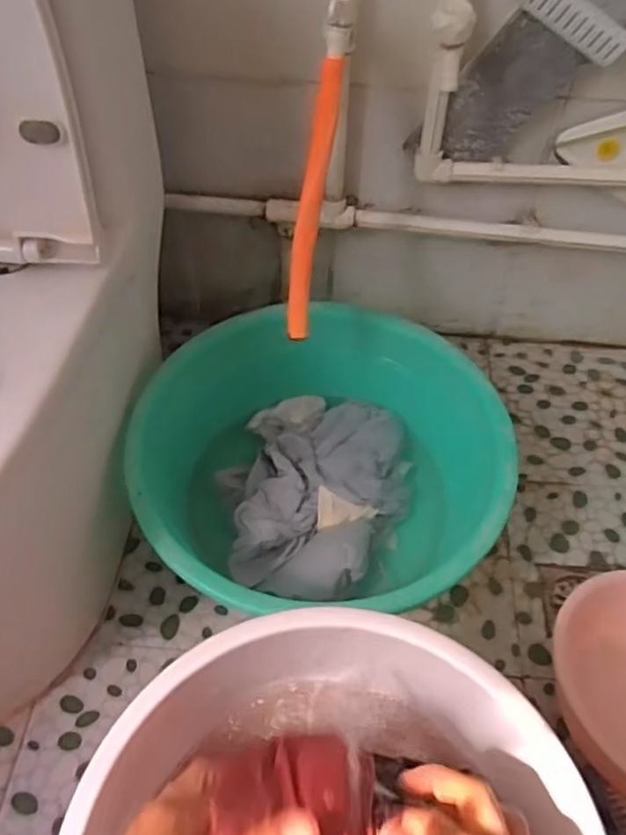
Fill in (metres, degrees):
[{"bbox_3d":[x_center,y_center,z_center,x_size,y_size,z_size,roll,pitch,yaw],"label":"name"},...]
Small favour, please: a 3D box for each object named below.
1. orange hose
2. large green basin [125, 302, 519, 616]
[{"bbox_3d":[-0.002,-0.247,0.785,0.034,0.309,0.032,13,22,8],"label":"orange hose"},{"bbox_3d":[0.012,0.058,0.912,0.459,0.188,0.448,1,51,-1],"label":"large green basin"}]

